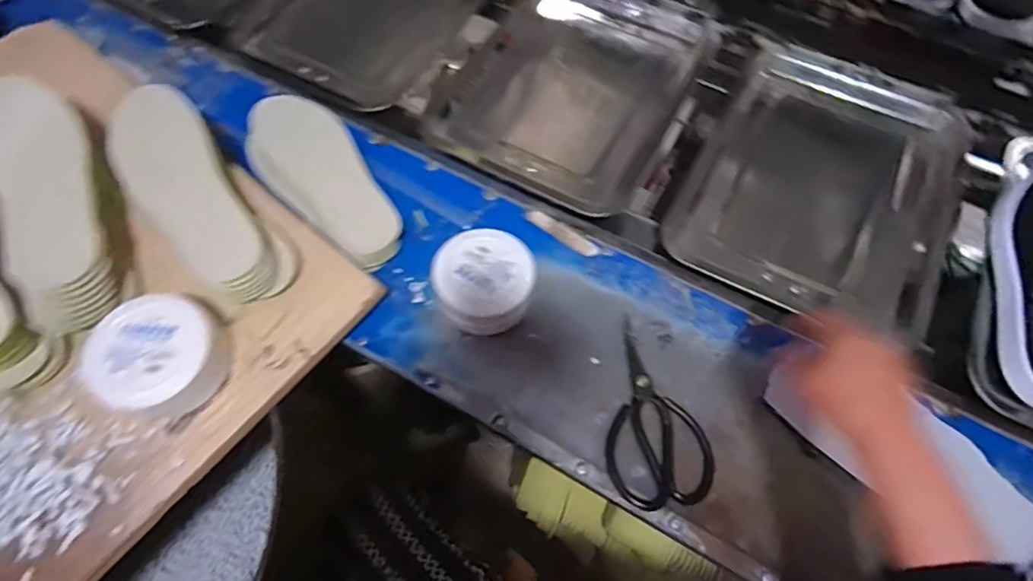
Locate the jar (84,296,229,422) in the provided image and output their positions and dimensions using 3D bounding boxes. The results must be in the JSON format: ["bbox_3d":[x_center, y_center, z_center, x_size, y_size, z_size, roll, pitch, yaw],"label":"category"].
[{"bbox_3d":[-0.318,0.056,0.474,0.097,0.061,0.096,0,63,-1],"label":"jar"}]

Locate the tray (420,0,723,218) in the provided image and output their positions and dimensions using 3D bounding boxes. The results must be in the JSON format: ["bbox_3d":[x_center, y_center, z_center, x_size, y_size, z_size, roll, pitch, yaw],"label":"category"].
[{"bbox_3d":[0.079,-0.265,0.685,0.258,0.054,0.336,28,66,13],"label":"tray"}]

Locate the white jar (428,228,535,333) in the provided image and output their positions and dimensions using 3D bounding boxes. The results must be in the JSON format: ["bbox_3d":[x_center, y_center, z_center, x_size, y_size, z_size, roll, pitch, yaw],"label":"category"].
[{"bbox_3d":[-0.036,-0.007,0.564,0.106,0.056,0.104,0,63,-1],"label":"white jar"}]

